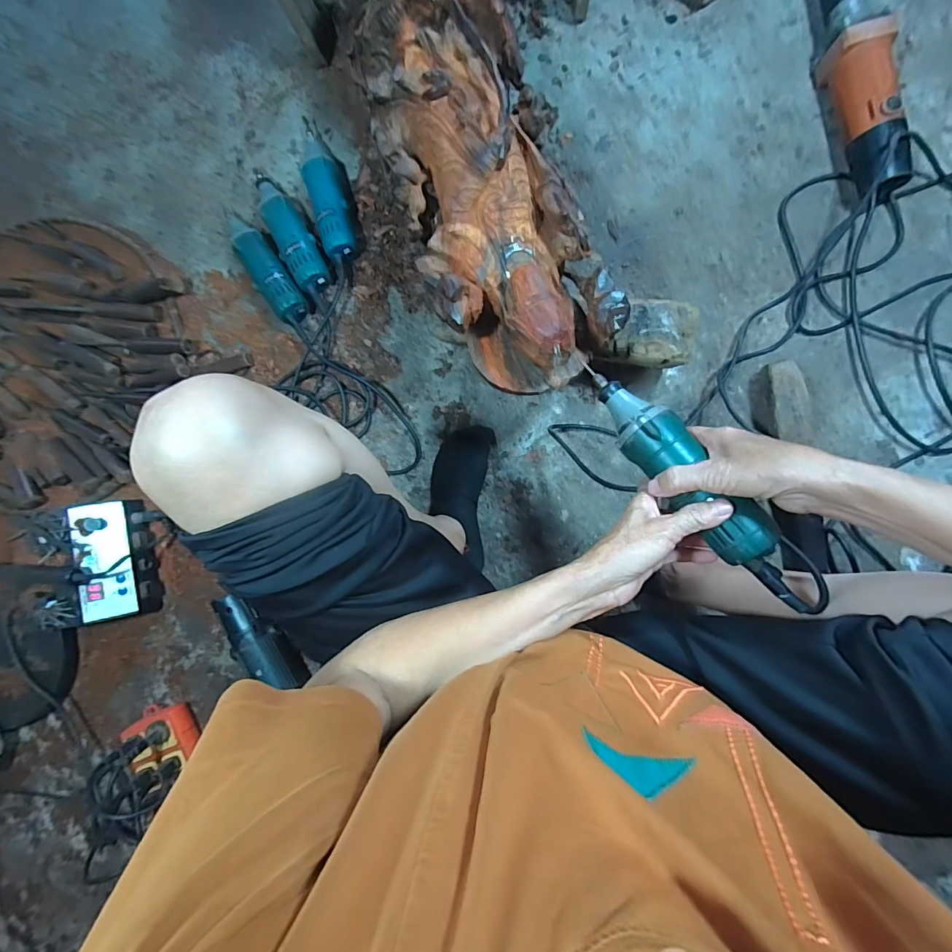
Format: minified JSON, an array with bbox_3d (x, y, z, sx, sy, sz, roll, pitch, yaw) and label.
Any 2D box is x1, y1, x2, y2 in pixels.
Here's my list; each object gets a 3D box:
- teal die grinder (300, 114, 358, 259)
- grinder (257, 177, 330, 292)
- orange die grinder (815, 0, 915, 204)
[{"bbox_3d":[-0.240,-0.459,0.697,0.060,0.057,0.254,-20,87,7],"label":"teal die grinder"},{"bbox_3d":[-0.294,-0.385,0.704,0.054,0.050,0.215,-32,85,7],"label":"grinder"},{"bbox_3d":[0.493,-0.562,0.580,0.065,0.075,0.402,-12,88,8],"label":"orange die grinder"}]

